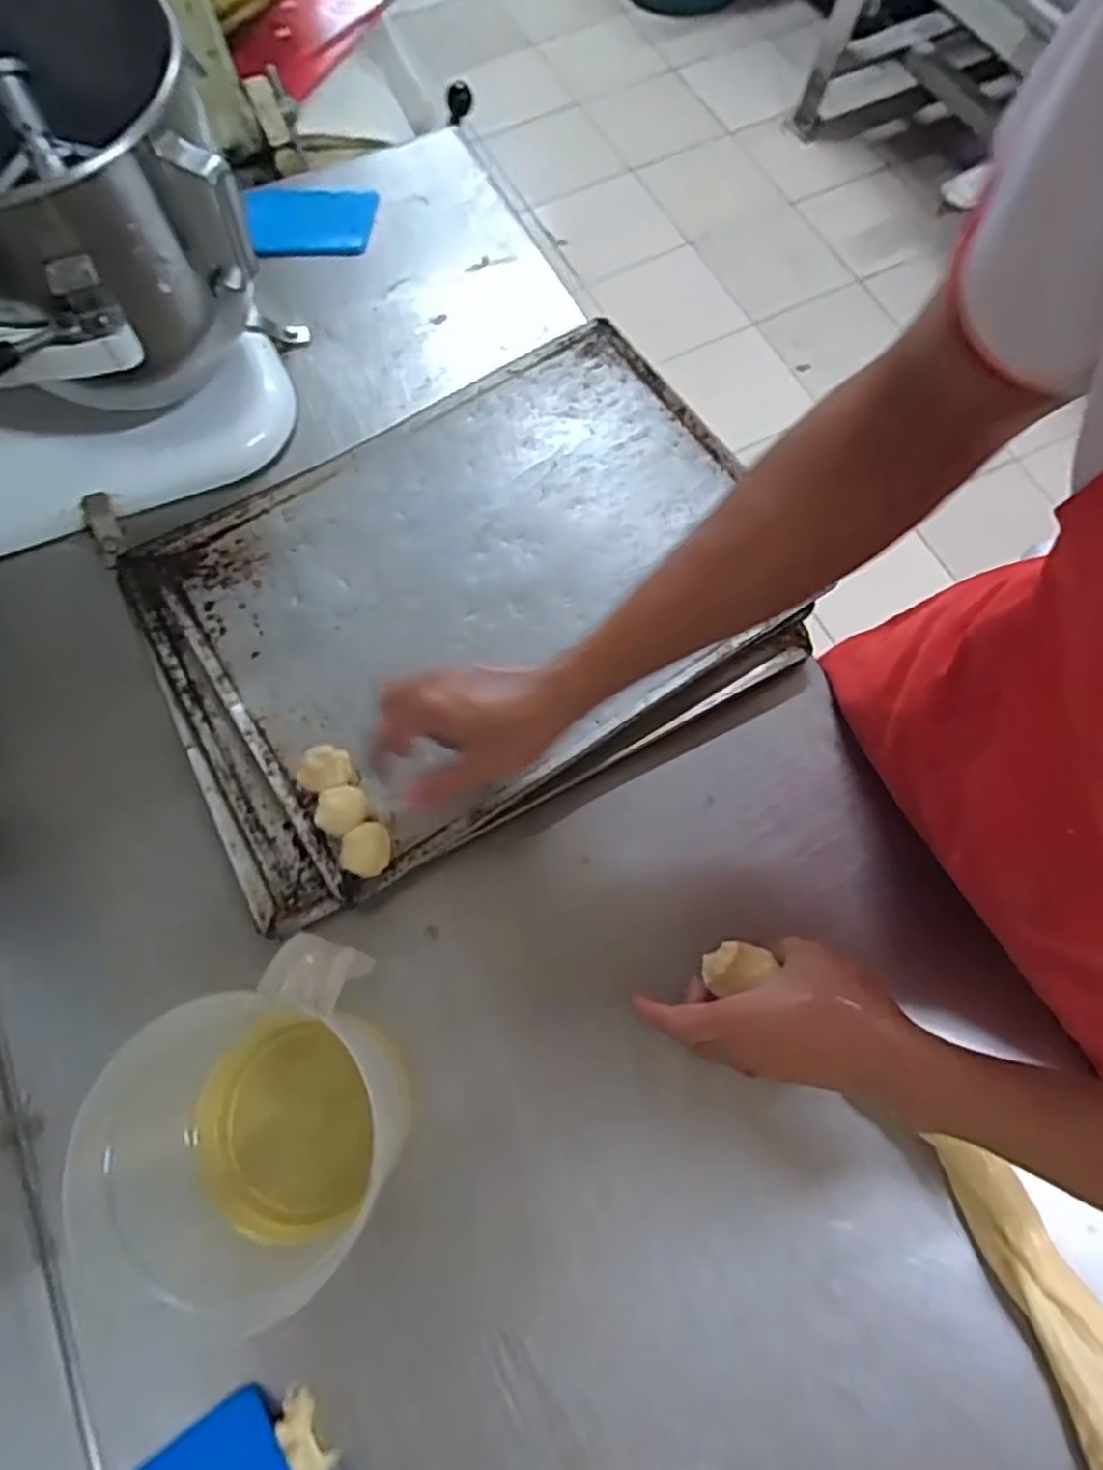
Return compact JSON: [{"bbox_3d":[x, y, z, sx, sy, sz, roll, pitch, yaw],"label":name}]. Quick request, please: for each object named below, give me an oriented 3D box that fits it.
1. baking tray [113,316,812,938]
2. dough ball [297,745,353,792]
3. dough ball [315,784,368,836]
[{"bbox_3d":[-0.068,-0.113,0.588,0.472,0.028,0.354,-28,73,-9],"label":"baking tray"},{"bbox_3d":[-0.162,0.025,0.530,0.037,0.028,0.031,-18,72,-6],"label":"dough ball"},{"bbox_3d":[-0.146,0.052,0.517,0.035,0.025,0.030,-38,75,-12],"label":"dough ball"}]

